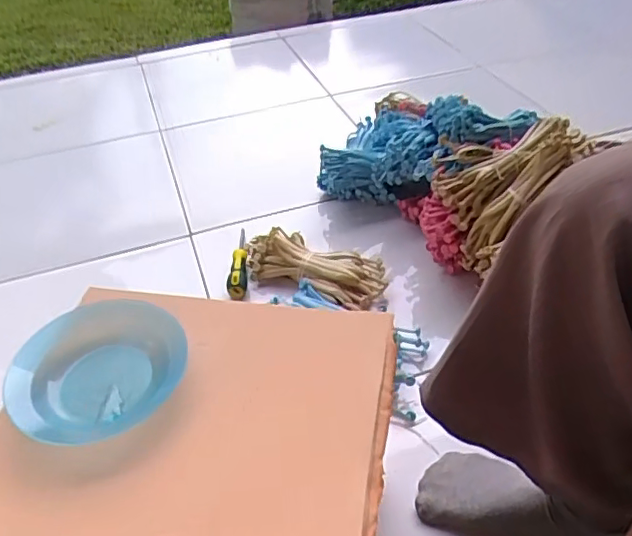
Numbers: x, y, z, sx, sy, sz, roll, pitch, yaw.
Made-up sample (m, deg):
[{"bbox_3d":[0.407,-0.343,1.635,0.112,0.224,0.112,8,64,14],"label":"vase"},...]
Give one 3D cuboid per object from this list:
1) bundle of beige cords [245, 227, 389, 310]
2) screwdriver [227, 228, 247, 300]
[{"bbox_3d":[-0.001,-0.008,0.858,0.219,0.036,0.108,16,46,21],"label":"bundle of beige cords"},{"bbox_3d":[-0.119,-0.009,0.885,0.026,0.030,0.133,-3,42,1],"label":"screwdriver"}]

